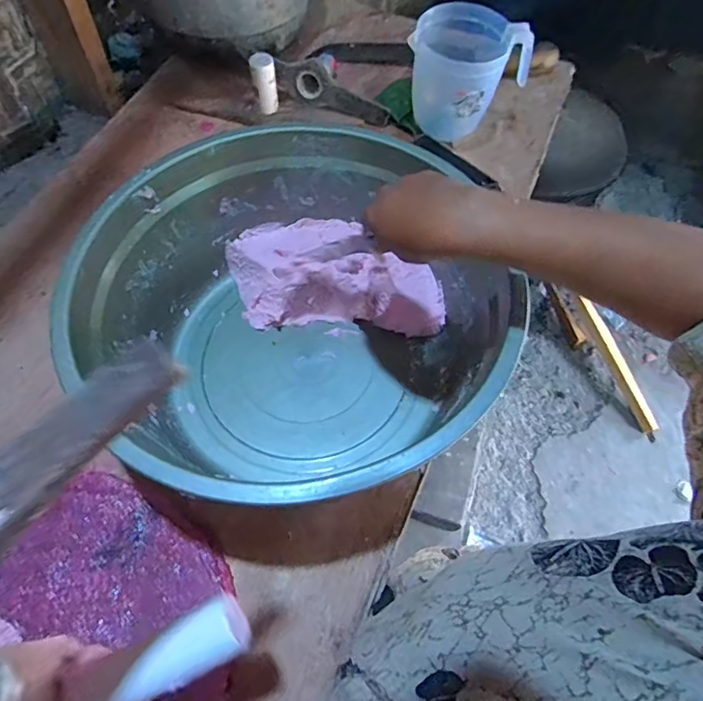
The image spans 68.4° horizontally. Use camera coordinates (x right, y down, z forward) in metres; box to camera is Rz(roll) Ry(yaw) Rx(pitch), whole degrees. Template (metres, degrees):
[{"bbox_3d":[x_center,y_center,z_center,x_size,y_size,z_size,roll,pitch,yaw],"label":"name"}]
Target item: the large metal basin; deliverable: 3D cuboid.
[{"bbox_3d":[-0.061,-0.026,0.543,0.380,0.185,0.384,0,62,0],"label":"large metal basin"}]

